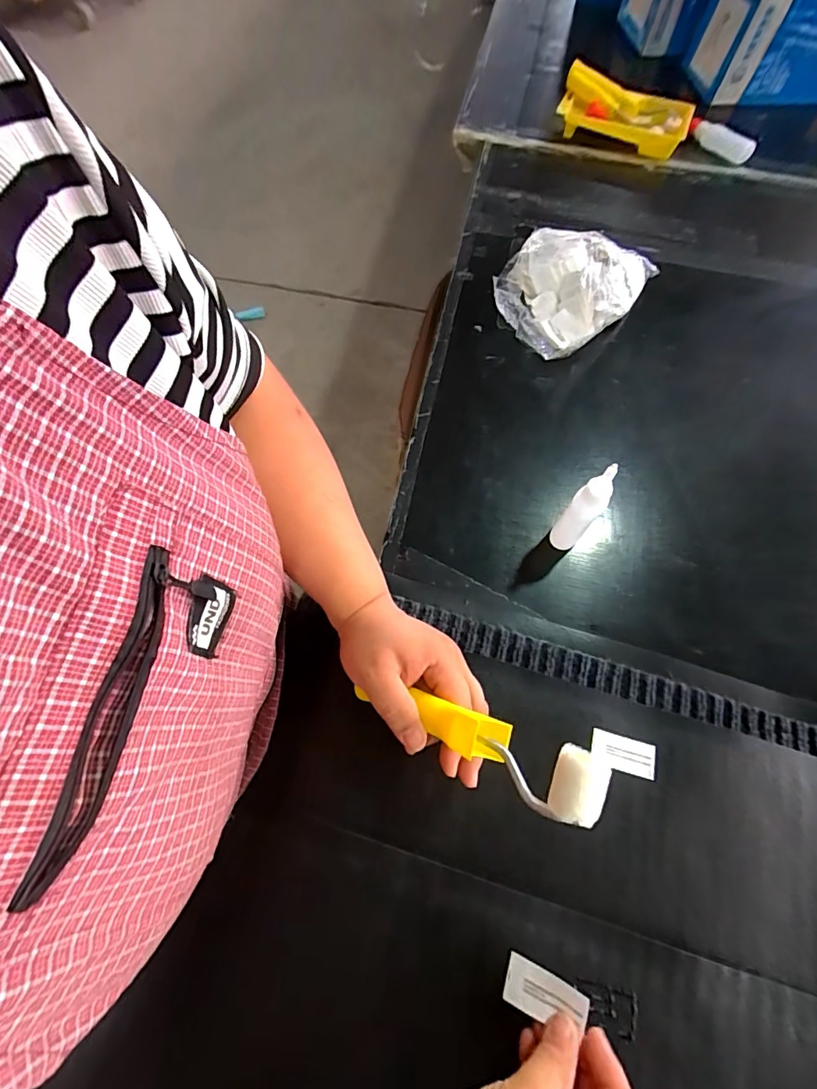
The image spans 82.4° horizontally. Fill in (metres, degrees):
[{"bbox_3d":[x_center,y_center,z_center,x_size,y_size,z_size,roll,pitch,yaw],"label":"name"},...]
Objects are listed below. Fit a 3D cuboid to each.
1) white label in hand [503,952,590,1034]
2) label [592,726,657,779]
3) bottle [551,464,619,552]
[{"bbox_3d":[0.085,0.283,0.292,0.049,0.004,0.024,6,59,32],"label":"white label in hand"},{"bbox_3d":[0.172,0.167,0.372,0.050,0.004,0.026,13,64,8],"label":"label"},{"bbox_3d":[0.153,-0.029,0.411,0.028,0.117,0.022,36,70,13],"label":"bottle"}]

